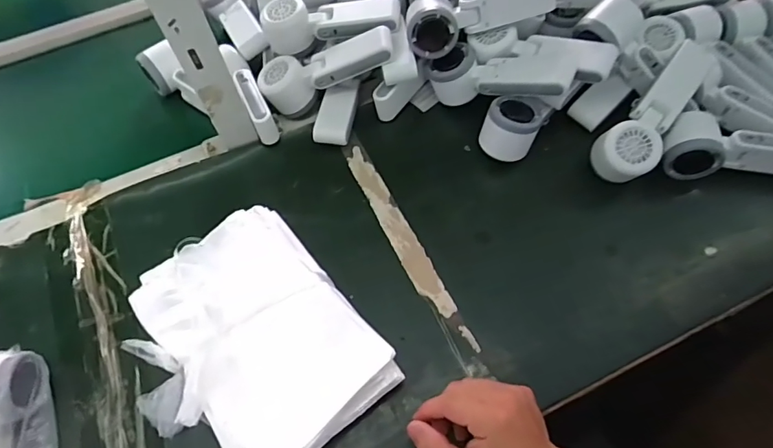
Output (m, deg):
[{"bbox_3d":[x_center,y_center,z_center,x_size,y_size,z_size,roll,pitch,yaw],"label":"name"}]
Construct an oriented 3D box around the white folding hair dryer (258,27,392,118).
[{"bbox_3d":[-0.069,-0.183,0.572,0.162,0.057,0.050,-19,58,16],"label":"white folding hair dryer"}]

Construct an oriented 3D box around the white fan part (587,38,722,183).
[{"bbox_3d":[0.286,-0.116,0.511,0.060,0.041,0.164,38,87,22],"label":"white fan part"}]

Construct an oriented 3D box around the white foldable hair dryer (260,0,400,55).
[{"bbox_3d":[-0.067,-0.244,0.590,0.167,0.048,0.049,-2,60,3],"label":"white foldable hair dryer"}]

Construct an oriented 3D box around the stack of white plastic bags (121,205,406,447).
[{"bbox_3d":[-0.128,0.109,0.435,0.197,0.065,0.227,-37,64,-16],"label":"stack of white plastic bags"}]

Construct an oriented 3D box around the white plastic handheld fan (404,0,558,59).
[{"bbox_3d":[0.106,-0.234,0.543,0.163,0.059,0.067,3,60,5],"label":"white plastic handheld fan"}]

